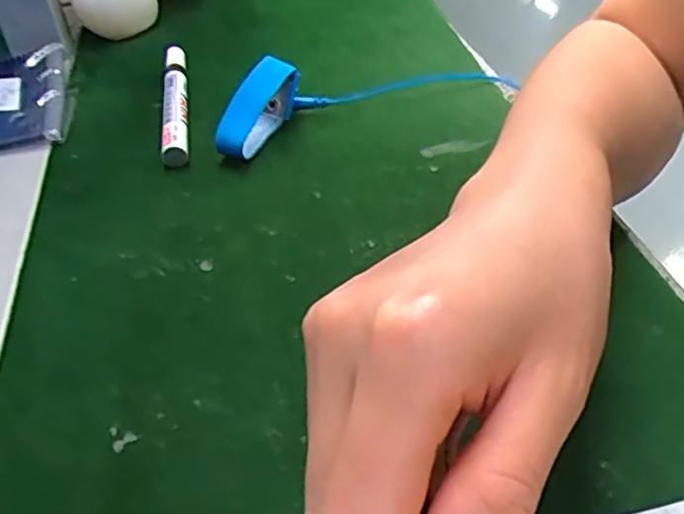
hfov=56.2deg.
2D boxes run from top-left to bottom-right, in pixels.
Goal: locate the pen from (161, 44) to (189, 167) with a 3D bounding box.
[{"bbox_3d":[-0.110,-0.104,0.424,0.016,0.018,0.140,-10,42,-6],"label":"pen"}]

